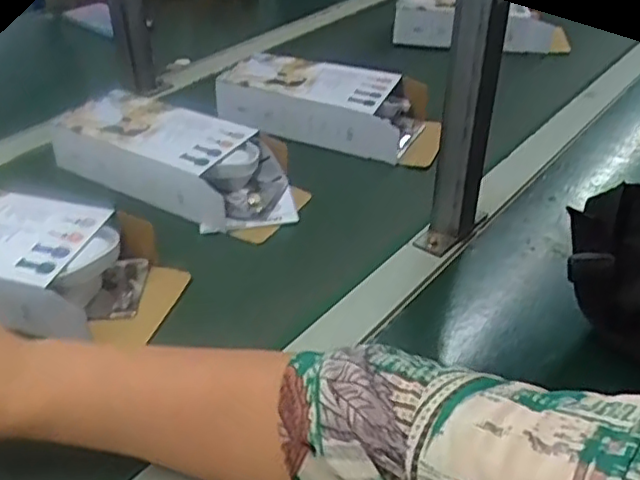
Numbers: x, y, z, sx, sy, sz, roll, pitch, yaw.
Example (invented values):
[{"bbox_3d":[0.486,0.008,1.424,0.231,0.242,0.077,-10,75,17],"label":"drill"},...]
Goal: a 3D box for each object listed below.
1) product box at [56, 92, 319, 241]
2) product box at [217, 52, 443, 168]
[{"bbox_3d":[-0.130,-0.079,0.625,0.236,0.054,0.094,19,38,23],"label":"product box"},{"bbox_3d":[0.012,-0.148,0.700,0.239,0.065,0.097,16,40,12],"label":"product box"}]

